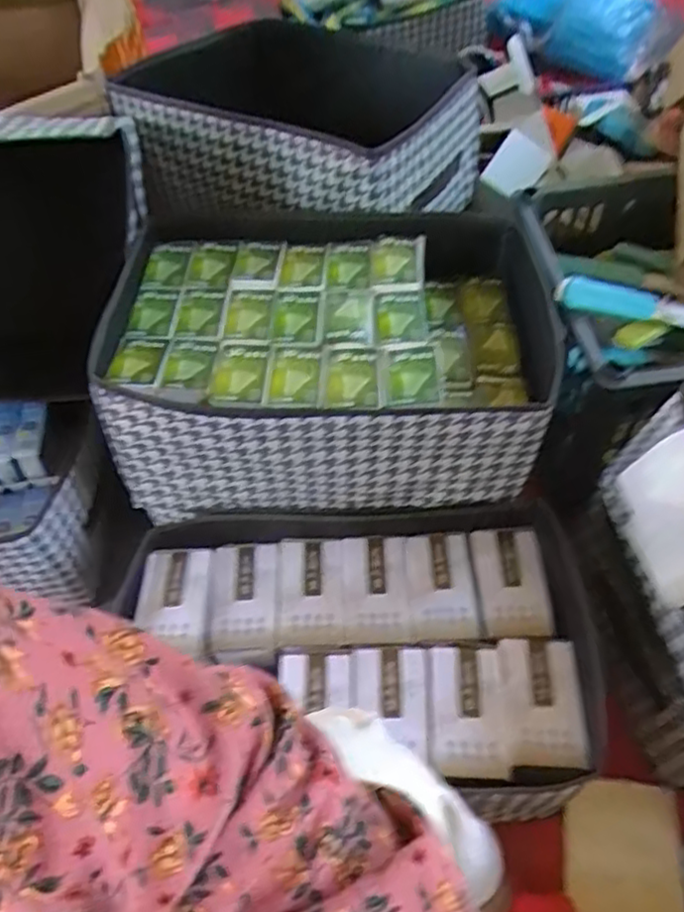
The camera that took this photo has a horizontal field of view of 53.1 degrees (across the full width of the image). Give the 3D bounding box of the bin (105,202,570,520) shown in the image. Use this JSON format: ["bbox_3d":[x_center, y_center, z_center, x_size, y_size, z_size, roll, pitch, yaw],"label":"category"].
[{"bbox_3d":[-0.007,-0.135,0.760,0.445,0.170,0.370,0,56,5],"label":"bin"}]

